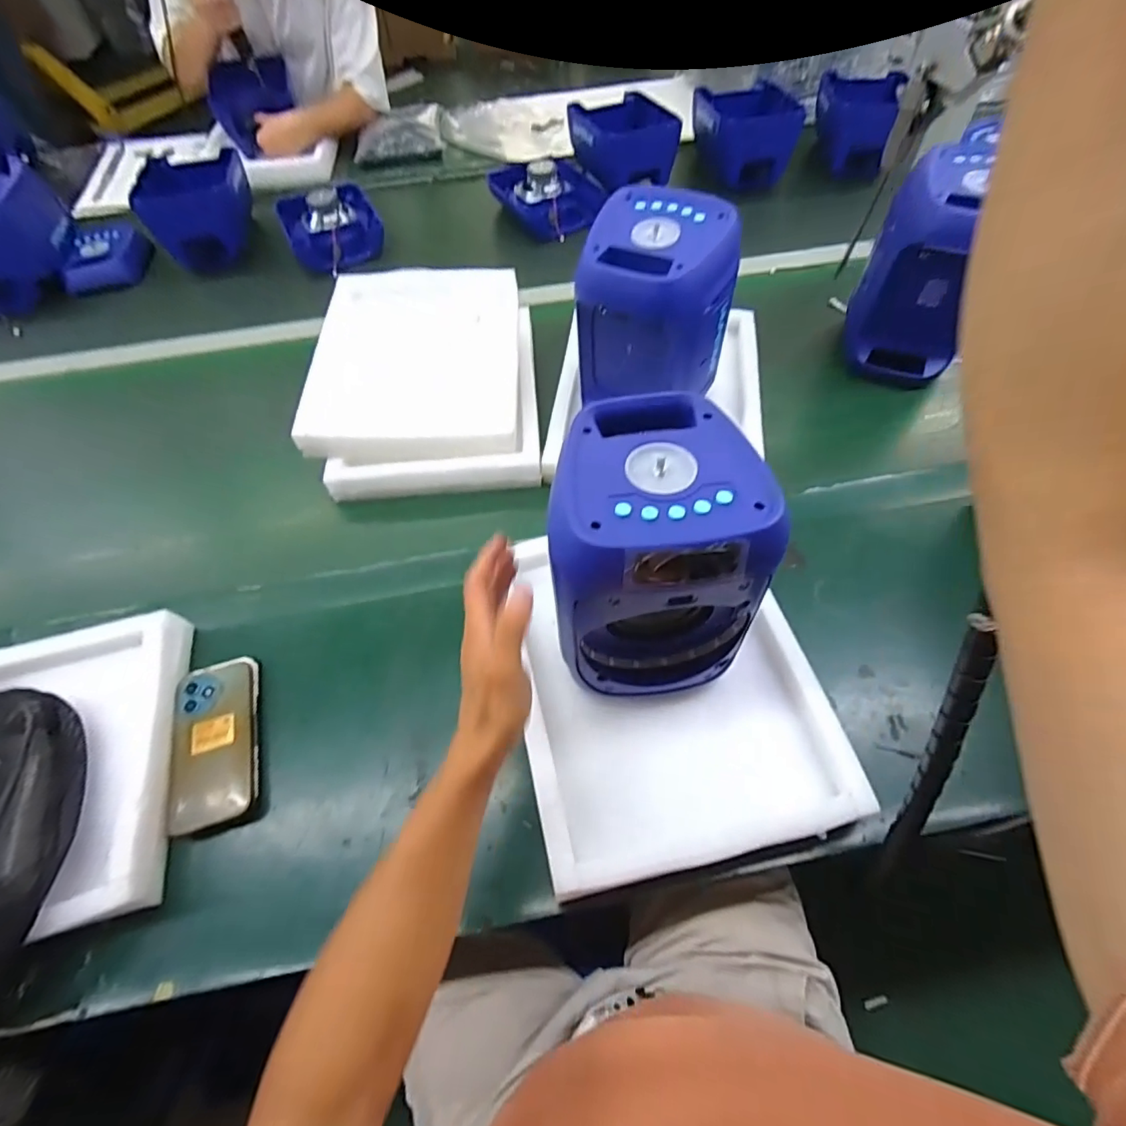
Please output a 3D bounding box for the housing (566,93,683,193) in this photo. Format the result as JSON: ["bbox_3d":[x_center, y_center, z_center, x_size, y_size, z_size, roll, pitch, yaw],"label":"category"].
[{"bbox_3d":[0.128,-0.926,1.172,0.213,0.107,0.199,-7,57,-2],"label":"housing"}]

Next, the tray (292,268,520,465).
[{"bbox_3d":[-0.210,-0.309,0.782,0.279,0.034,0.353,0,67,-6],"label":"tray"}]

